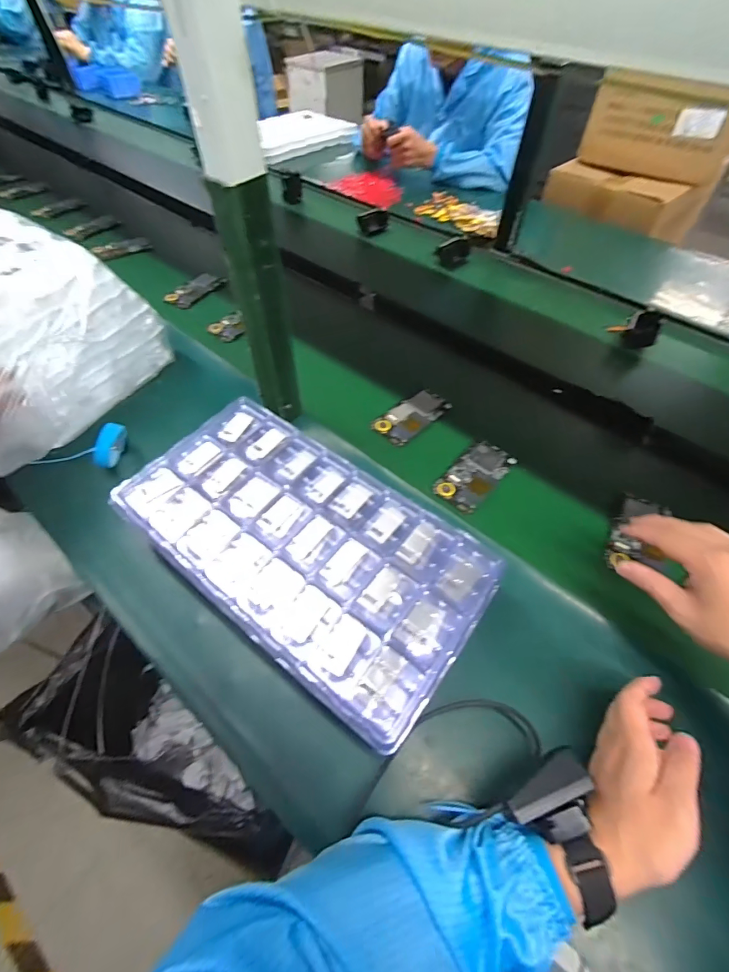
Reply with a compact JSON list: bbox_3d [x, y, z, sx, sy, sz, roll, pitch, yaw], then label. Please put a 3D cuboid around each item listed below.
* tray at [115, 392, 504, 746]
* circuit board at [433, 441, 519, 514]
[{"bbox_3d":[-0.064,0.047,0.444,0.385,0.043,0.216,31,58,25],"label":"tray"},{"bbox_3d":[0.155,-0.015,0.580,0.123,0.016,0.064,-38,59,-26],"label":"circuit board"}]

